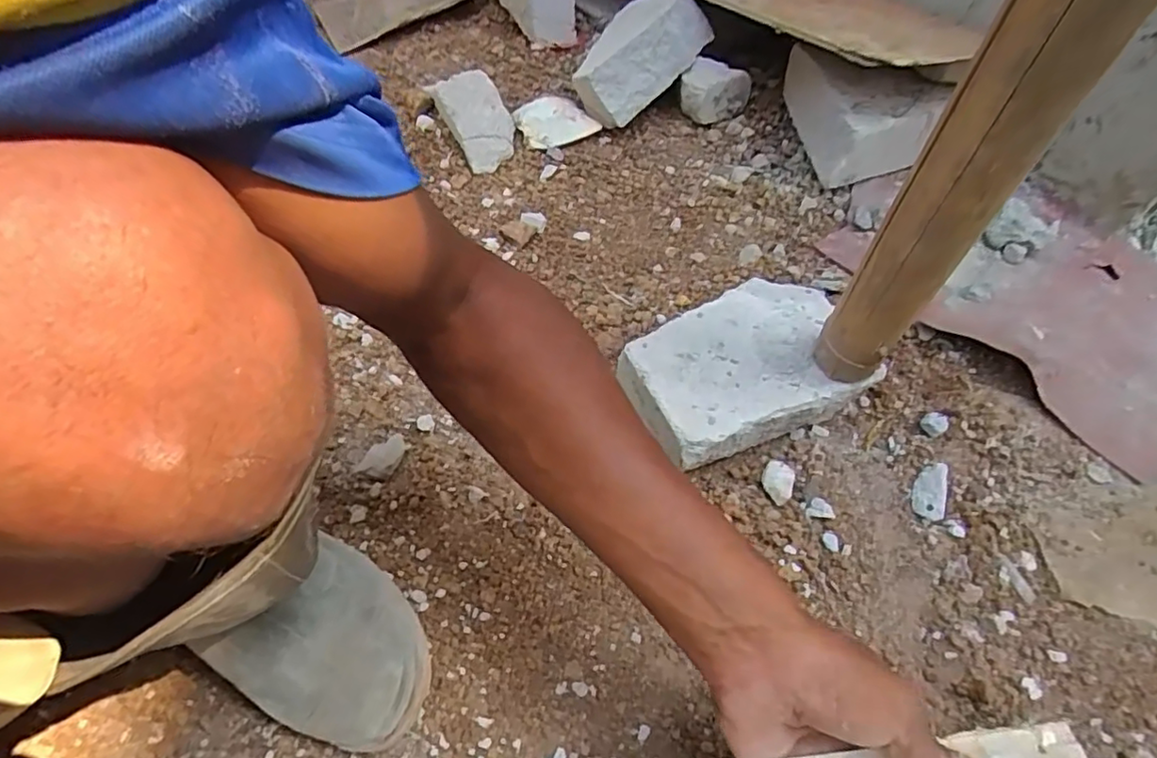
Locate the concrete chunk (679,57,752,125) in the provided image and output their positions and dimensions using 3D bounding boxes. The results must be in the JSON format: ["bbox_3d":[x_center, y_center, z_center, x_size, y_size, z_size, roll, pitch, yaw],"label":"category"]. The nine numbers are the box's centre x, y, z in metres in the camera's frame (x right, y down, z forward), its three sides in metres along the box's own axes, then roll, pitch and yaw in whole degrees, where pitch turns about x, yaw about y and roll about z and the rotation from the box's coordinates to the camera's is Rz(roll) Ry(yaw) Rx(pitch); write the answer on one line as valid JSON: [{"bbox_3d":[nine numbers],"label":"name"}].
[{"bbox_3d":[0.181,-0.381,0.803,0.077,0.059,0.073,-1,58,2],"label":"concrete chunk"}]

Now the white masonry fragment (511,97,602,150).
[{"bbox_3d":[-0.032,-0.342,0.798,0.092,0.013,0.079,-25,77,-3],"label":"white masonry fragment"}]

